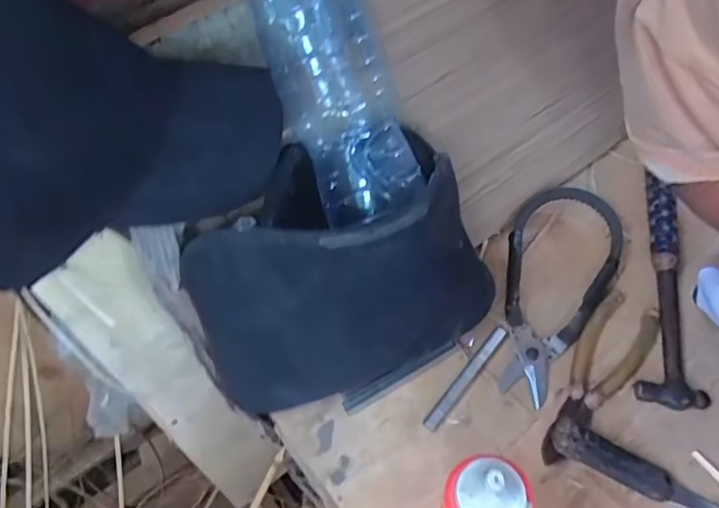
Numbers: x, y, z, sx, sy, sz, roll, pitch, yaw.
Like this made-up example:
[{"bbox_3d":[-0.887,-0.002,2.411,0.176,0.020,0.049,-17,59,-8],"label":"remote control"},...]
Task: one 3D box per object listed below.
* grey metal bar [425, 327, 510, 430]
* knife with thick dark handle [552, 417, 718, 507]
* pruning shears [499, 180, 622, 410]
[{"bbox_3d":[0.092,0.105,0.473,0.013,0.008,0.110,35,66,24],"label":"grey metal bar"},{"bbox_3d":[0.215,0.167,0.411,0.145,0.029,0.026,21,61,18],"label":"knife with thick dark handle"},{"bbox_3d":[0.175,0.024,0.505,0.099,0.019,0.213,22,61,18],"label":"pruning shears"}]

